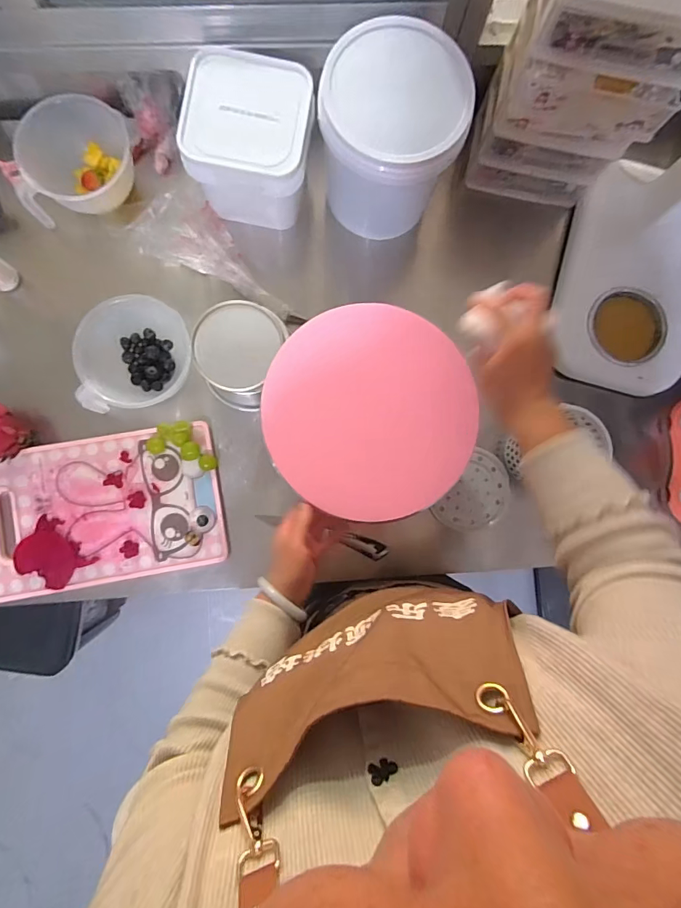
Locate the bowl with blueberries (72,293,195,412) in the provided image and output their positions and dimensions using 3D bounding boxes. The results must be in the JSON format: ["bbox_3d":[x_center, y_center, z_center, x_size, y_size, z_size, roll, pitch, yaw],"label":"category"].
[{"bbox_3d":[-0.299,-0.153,0.634,0.159,0.081,0.149,0,86,-3],"label":"bowl with blueberries"}]

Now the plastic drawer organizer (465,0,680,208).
[{"bbox_3d":[0.324,-0.500,0.582,0.196,0.298,0.150,13,86,-2],"label":"plastic drawer organizer"}]

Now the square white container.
[{"bbox_3d":[-0.126,-0.455,0.648,0.173,0.156,0.161,10,86,-2],"label":"square white container"}]

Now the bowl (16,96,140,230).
[{"bbox_3d":[-0.395,-0.434,0.638,0.182,0.081,0.147,-21,87,-4],"label":"bowl"}]

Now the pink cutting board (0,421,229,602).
[{"bbox_3d":[-0.368,0.085,0.658,0.354,0.015,0.221,-10,87,-3],"label":"pink cutting board"}]

